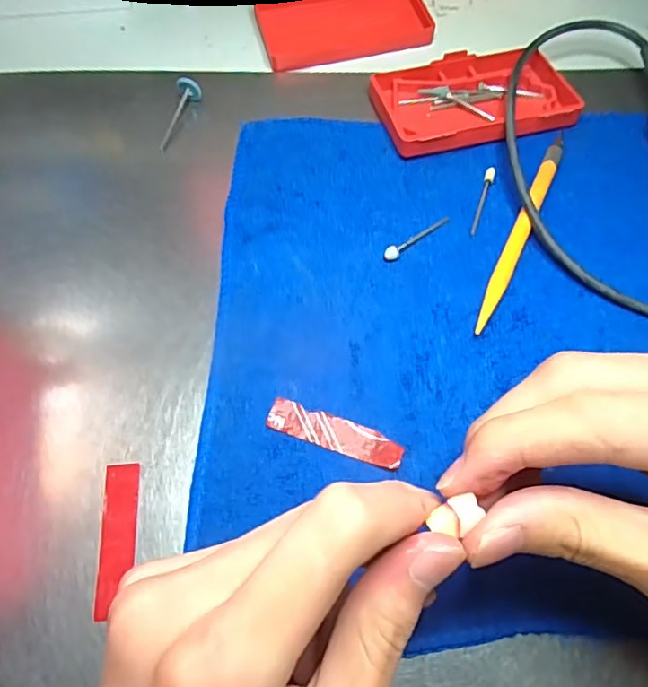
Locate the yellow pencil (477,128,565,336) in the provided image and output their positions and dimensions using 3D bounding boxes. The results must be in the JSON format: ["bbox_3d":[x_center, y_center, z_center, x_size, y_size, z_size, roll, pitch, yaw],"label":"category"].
[{"bbox_3d":[0.101,-0.059,0.286,0.009,0.006,0.134,24,66,12],"label":"yellow pencil"}]

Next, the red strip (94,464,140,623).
[{"bbox_3d":[-0.082,0.077,0.225,0.014,0.004,0.058,-5,63,-2],"label":"red strip"}]

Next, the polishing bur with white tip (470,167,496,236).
[{"bbox_3d":[0.084,-0.076,0.297,0.005,0.004,0.047,18,65,10],"label":"polishing bur with white tip"}]

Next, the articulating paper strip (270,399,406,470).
[{"bbox_3d":[0.005,0.038,0.240,0.058,0.004,0.015,17,64,9],"label":"articulating paper strip"}]

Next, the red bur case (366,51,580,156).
[{"bbox_3d":[0.086,-0.142,0.327,0.109,0.014,0.068,-15,64,-7],"label":"red bur case"}]

